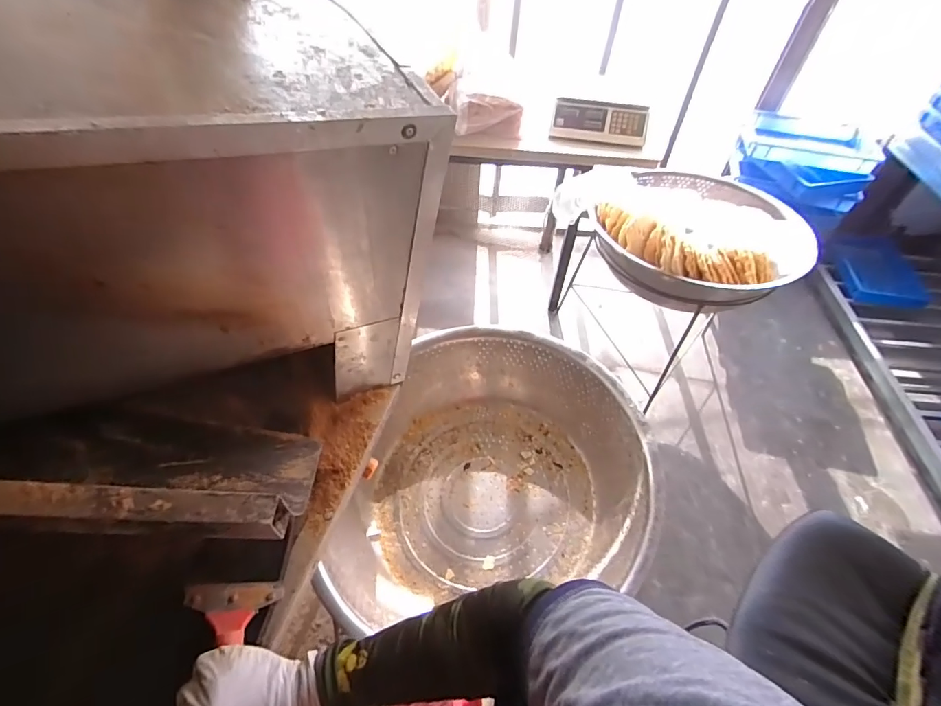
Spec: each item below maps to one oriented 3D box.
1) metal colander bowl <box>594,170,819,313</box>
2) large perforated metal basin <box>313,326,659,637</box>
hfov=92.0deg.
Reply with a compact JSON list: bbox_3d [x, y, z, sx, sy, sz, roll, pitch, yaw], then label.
[{"bbox_3d":[0.744,-0.396,1.484,0.623,0.198,0.610,1,50,-2],"label":"metal colander bowl"},{"bbox_3d":[0.049,0.249,0.935,0.546,0.246,0.581,9,50,5],"label":"large perforated metal basin"}]

